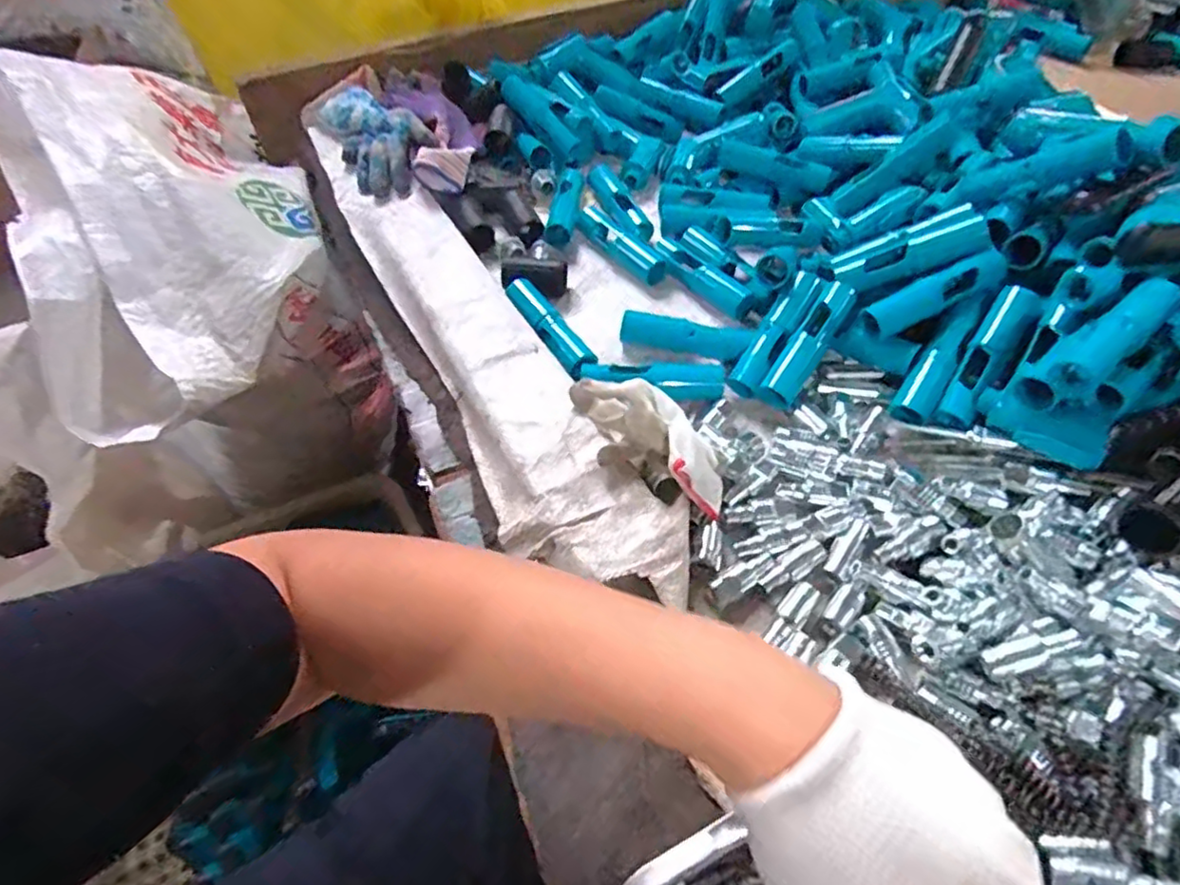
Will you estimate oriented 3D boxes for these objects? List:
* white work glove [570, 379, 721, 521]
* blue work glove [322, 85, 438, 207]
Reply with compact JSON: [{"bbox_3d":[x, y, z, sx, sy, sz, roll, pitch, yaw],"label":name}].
[{"bbox_3d":[0.041,0.001,0.464,0.140,0.060,0.059,38,60,5],"label":"white work glove"},{"bbox_3d":[-0.243,-0.350,0.730,0.088,0.044,0.200,-25,55,-16],"label":"blue work glove"}]

